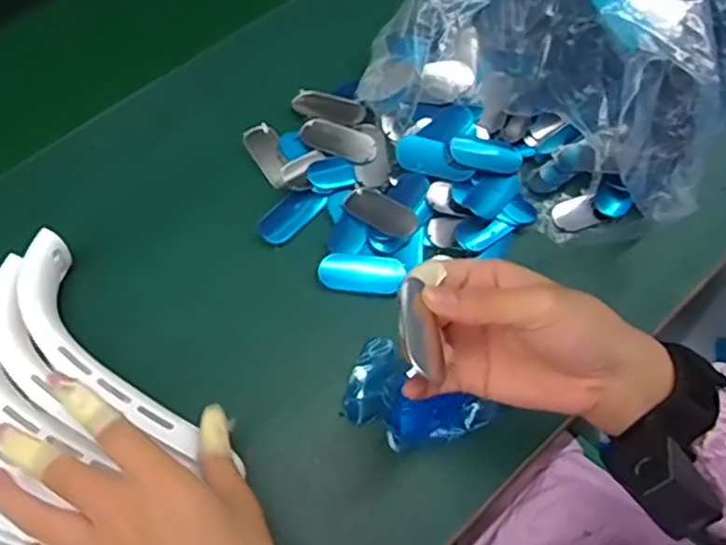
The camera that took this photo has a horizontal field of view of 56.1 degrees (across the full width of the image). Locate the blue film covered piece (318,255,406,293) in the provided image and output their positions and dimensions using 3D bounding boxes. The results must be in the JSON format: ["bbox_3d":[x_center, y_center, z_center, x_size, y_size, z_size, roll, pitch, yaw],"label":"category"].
[{"bbox_3d":[-0.001,0.001,0.465,0.057,0.004,0.025,5,93,4],"label":"blue film covered piece"}]

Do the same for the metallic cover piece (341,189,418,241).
[{"bbox_3d":[0.013,-0.043,0.477,0.061,0.004,0.026,29,76,32],"label":"metallic cover piece"}]

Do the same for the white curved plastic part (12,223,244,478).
[{"bbox_3d":[-0.149,0.052,0.397,0.046,0.021,0.189,-40,70,-19],"label":"white curved plastic part"}]

